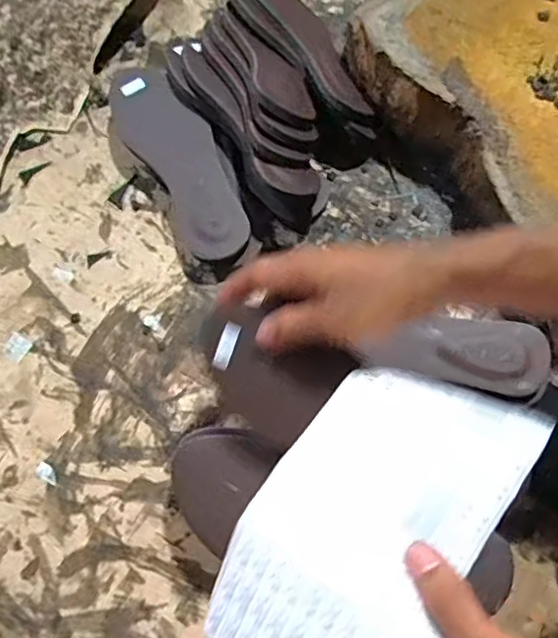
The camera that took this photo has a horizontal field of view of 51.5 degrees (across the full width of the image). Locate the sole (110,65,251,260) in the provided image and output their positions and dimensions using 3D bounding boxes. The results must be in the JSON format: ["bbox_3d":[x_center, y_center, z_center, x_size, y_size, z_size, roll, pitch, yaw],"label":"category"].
[{"bbox_3d":[-0.103,-0.168,0.604,0.080,0.015,0.244,-31,73,-8],"label":"sole"}]

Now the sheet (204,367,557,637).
[{"bbox_3d":[0.057,0.116,0.341,0.123,0.060,0.223,33,75,13],"label":"sheet"}]

